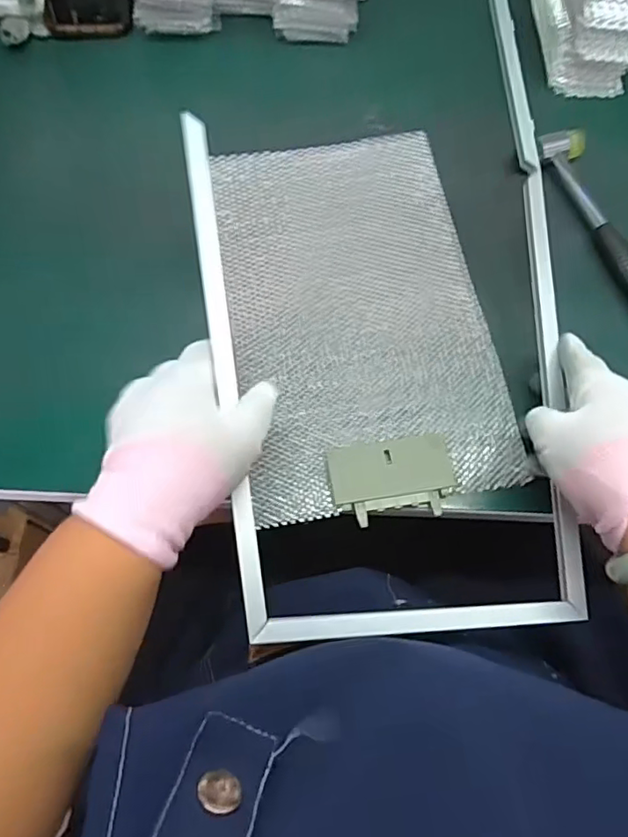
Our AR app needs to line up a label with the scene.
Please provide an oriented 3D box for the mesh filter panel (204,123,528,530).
[{"bbox_3d":[0.031,-0.094,0.454,0.193,0.014,0.328,-8,67,-5],"label":"mesh filter panel"}]

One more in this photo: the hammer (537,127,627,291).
[{"bbox_3d":[0.262,-0.152,0.473,0.055,0.026,0.230,-19,69,-10],"label":"hammer"}]

